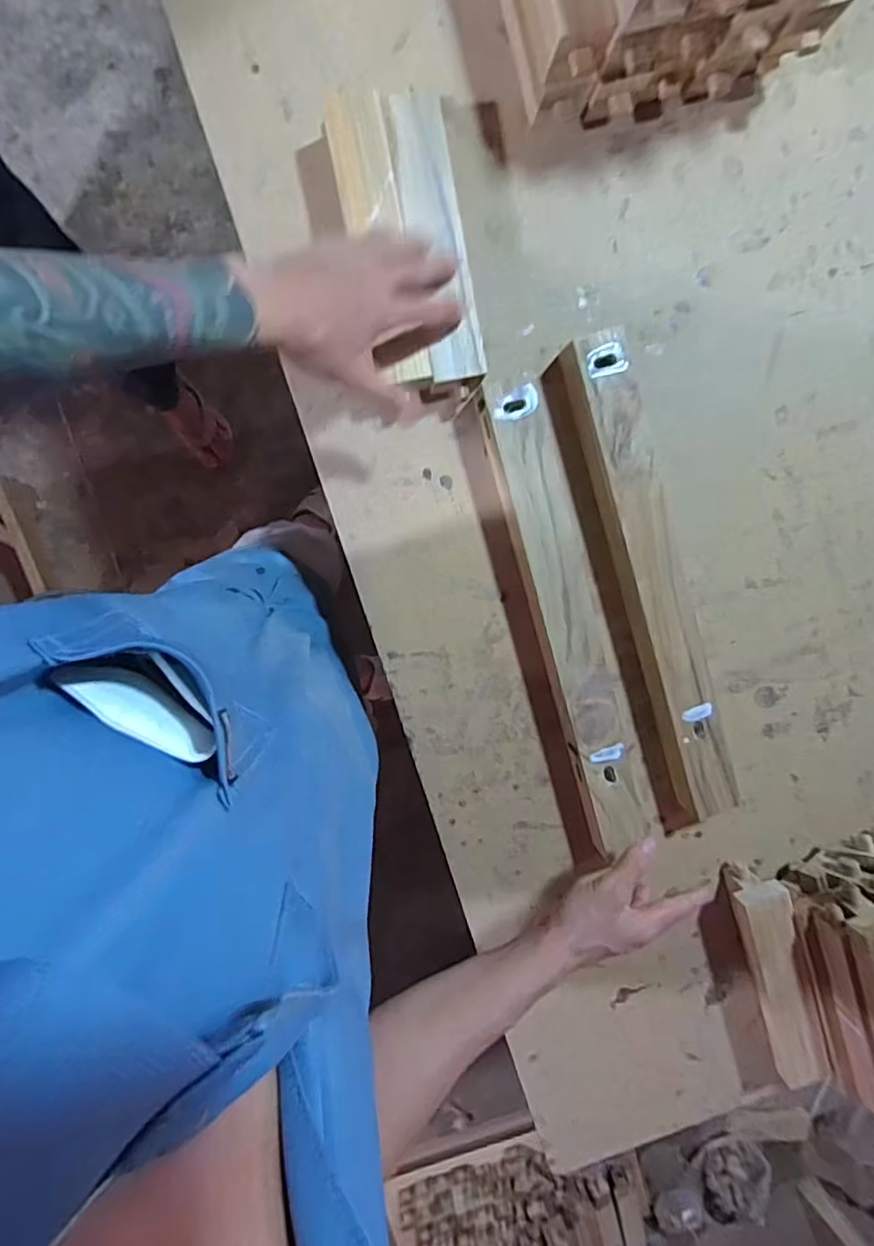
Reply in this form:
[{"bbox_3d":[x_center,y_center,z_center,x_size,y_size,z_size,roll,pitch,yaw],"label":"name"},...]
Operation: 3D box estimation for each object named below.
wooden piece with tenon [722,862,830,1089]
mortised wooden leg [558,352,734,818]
[{"bbox_3d":[0.342,0.362,0.628,0.053,0.066,0.226,-18,100,-3],"label":"wooden piece with tenon"},{"bbox_3d":[0.204,-0.029,0.568,0.063,0.051,0.453,-19,100,-3],"label":"mortised wooden leg"}]

